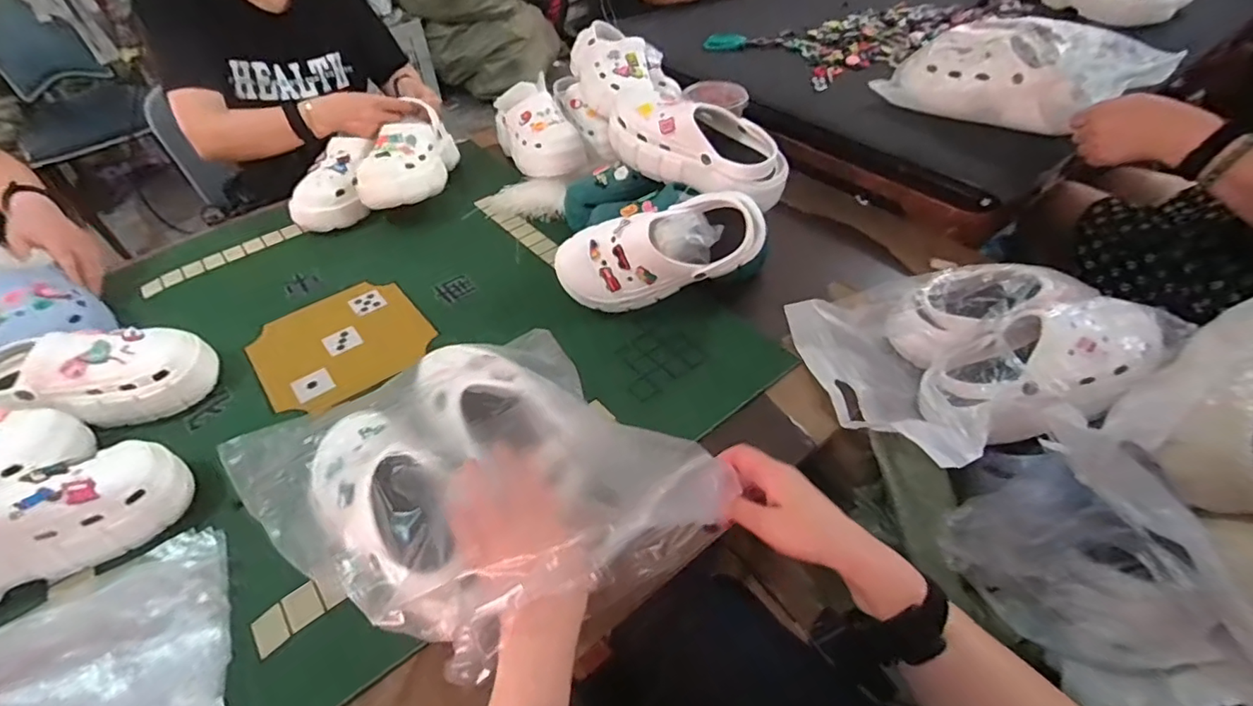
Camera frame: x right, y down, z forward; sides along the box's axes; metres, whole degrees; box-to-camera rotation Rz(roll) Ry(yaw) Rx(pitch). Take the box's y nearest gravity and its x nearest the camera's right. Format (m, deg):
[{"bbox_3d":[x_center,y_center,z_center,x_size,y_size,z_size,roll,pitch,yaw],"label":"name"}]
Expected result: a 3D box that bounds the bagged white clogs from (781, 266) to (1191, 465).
[{"bbox_3d":[0.385,-0.022,0.643,0.300,0.111,0.276,-2,47,2],"label":"bagged white clogs"}]

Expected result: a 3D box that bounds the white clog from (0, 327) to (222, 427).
[{"bbox_3d":[-0.640,0.024,0.660,0.242,0.092,0.100,-2,46,-15],"label":"white clog"}]

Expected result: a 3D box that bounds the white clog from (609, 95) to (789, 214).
[{"bbox_3d":[0.103,-0.298,0.779,0.252,0.098,0.104,28,55,26],"label":"white clog"}]

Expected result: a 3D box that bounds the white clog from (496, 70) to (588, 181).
[{"bbox_3d":[-0.170,-0.423,1.059,0.128,0.104,0.218,-20,49,-14],"label":"white clog"}]

